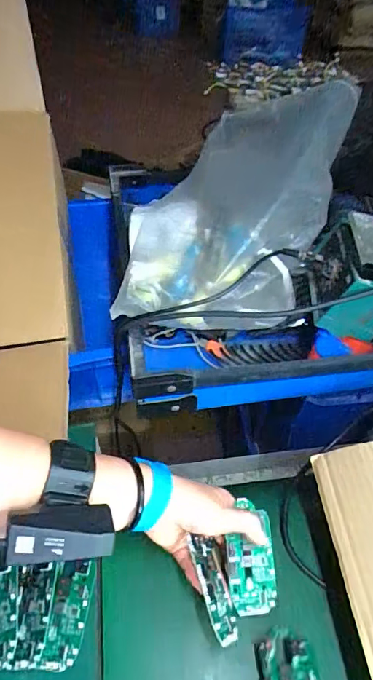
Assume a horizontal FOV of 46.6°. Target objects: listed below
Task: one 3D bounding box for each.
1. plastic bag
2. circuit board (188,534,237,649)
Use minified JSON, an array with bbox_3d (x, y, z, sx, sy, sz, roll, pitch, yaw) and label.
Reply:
[{"bbox_3d":[0.050,-0.164,0.551,0.221,0.209,0.319,19,51,14],"label":"plastic bag"},{"bbox_3d":[0.027,0.222,0.386,0.009,0.055,0.081,-25,54,15],"label":"circuit board"}]

